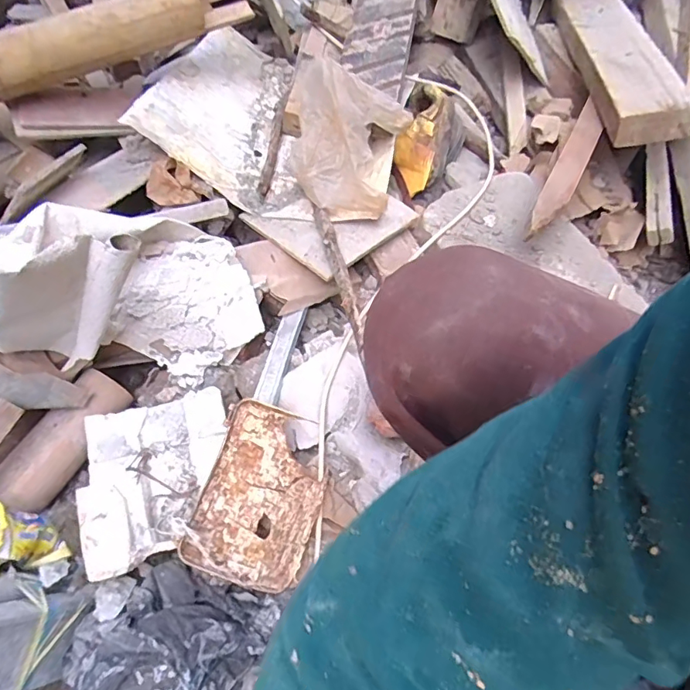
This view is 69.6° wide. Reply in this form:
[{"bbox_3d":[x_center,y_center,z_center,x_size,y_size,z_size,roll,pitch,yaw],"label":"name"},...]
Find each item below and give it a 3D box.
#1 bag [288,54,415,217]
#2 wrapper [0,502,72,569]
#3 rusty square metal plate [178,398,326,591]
[{"bbox_3d":[0.005,-0.310,0.747,0.165,0.143,0.219,2,56,1],"label":"bag"},{"bbox_3d":[-0.357,0.203,0.530,0.049,0.075,0.079,-37,64,-22],"label":"wrapper"},{"bbox_3d":[-0.094,0.173,0.580,0.137,0.016,0.192,23,70,-17],"label":"rusty square metal plate"}]

